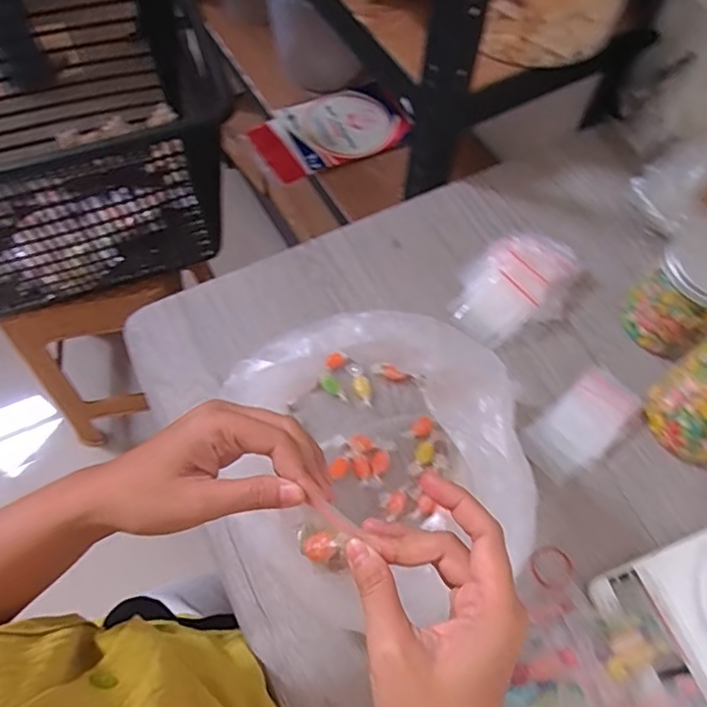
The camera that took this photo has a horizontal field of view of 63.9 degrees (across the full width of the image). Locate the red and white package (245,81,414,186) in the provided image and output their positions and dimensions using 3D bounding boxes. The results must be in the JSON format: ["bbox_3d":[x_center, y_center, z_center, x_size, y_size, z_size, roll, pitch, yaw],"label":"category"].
[{"bbox_3d":[-0.044,-0.406,1.064,0.272,0.053,0.177,-29,67,-15],"label":"red and white package"}]

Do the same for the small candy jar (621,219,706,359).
[{"bbox_3d":[0.310,-0.056,0.517,0.076,0.101,0.079,1,63,-1],"label":"small candy jar"}]

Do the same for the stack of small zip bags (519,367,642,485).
[{"bbox_3d":[0.207,0.064,0.513,0.112,0.013,0.057,-35,69,-18],"label":"stack of small zip bags"}]

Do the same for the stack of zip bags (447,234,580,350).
[{"bbox_3d":[0.161,-0.071,0.570,0.139,0.033,0.093,-36,69,-18],"label":"stack of zip bags"}]

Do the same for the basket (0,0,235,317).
[{"bbox_3d":[-0.483,-0.302,0.818,0.533,0.286,0.435,-18,65,-11],"label":"basket"}]

